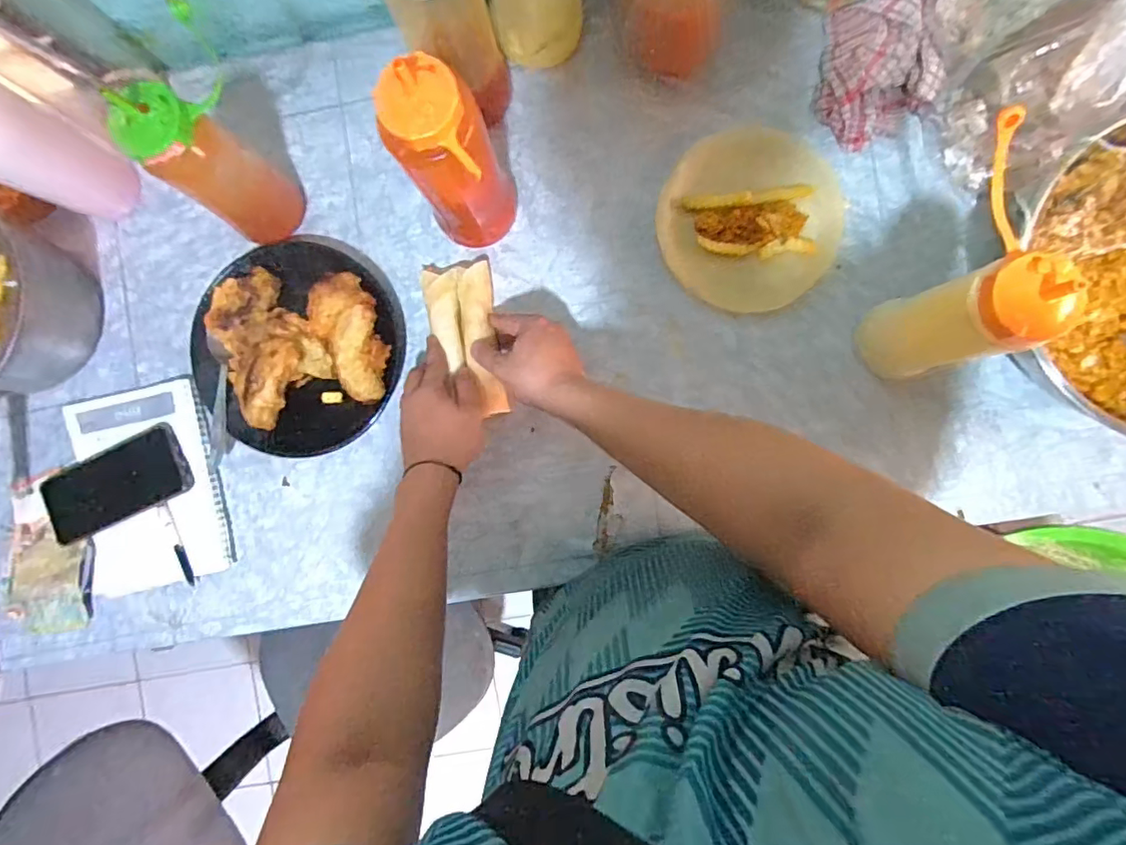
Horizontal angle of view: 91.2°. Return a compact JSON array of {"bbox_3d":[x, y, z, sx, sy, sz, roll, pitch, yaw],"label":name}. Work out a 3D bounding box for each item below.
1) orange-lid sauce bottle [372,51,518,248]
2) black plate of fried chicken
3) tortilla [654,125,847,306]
[{"bbox_3d":[-0.091,-0.221,0.479,0.072,0.210,0.065,-6,90,4],"label":"orange-lid sauce bottle"},{"bbox_3d":[-0.278,-0.080,0.564,0.212,0.063,0.215,0,90,4],"label":"black plate of fried chicken"},{"bbox_3d":[0.191,-0.211,0.560,0.179,0.014,0.179,0,90,4],"label":"tortilla"}]

